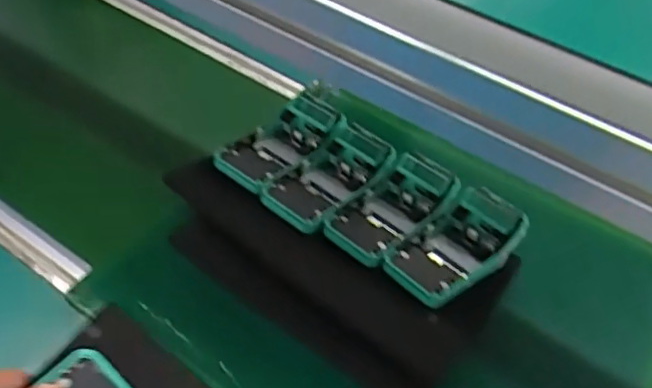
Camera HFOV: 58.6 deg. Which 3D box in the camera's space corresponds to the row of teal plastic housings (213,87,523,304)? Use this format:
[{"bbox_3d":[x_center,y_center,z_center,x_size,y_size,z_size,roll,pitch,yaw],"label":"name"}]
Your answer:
[{"bbox_3d":[0.044,0.001,0.682,0.332,0.046,0.209,35,53,23],"label":"row of teal plastic housings"}]

